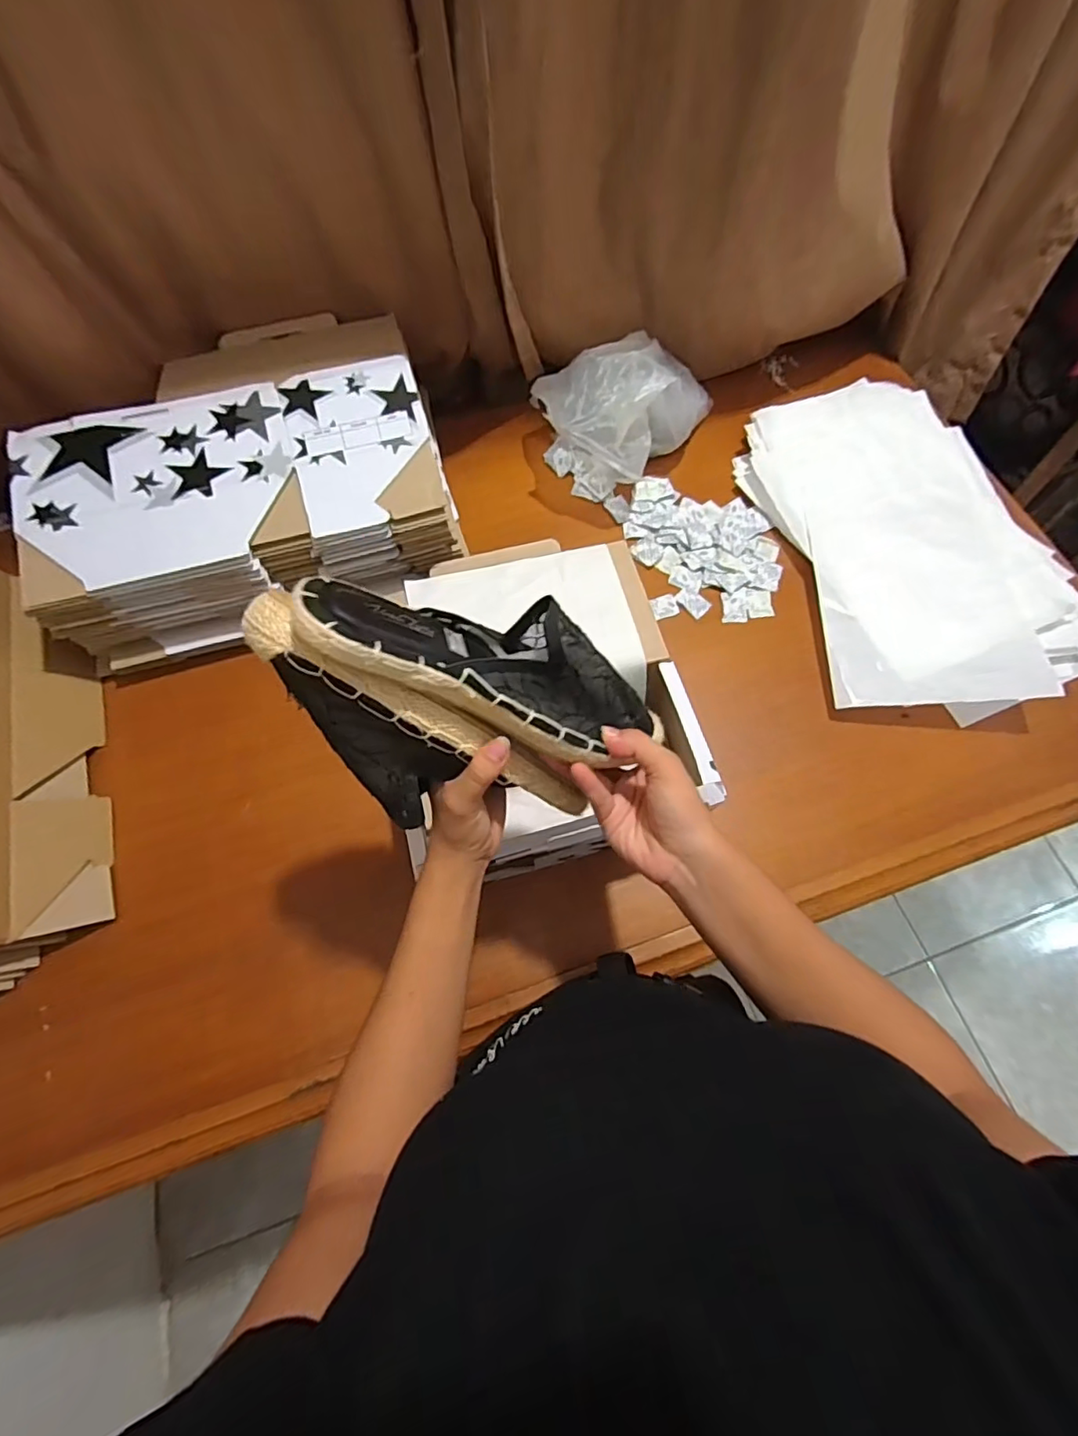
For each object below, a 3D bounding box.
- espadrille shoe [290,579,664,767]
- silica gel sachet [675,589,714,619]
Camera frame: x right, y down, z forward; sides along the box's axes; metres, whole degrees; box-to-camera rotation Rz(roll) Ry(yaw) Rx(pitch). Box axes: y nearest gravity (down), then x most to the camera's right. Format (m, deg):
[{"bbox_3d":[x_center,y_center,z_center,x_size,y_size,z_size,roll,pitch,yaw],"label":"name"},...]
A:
[{"bbox_3d":[-0.021,-0.033,0.339,0.225,0.063,0.073,17,65,-24],"label":"espadrille shoe"},{"bbox_3d":[0.188,-0.141,0.712,0.026,0.006,0.040,-41,73,-16],"label":"silica gel sachet"}]

